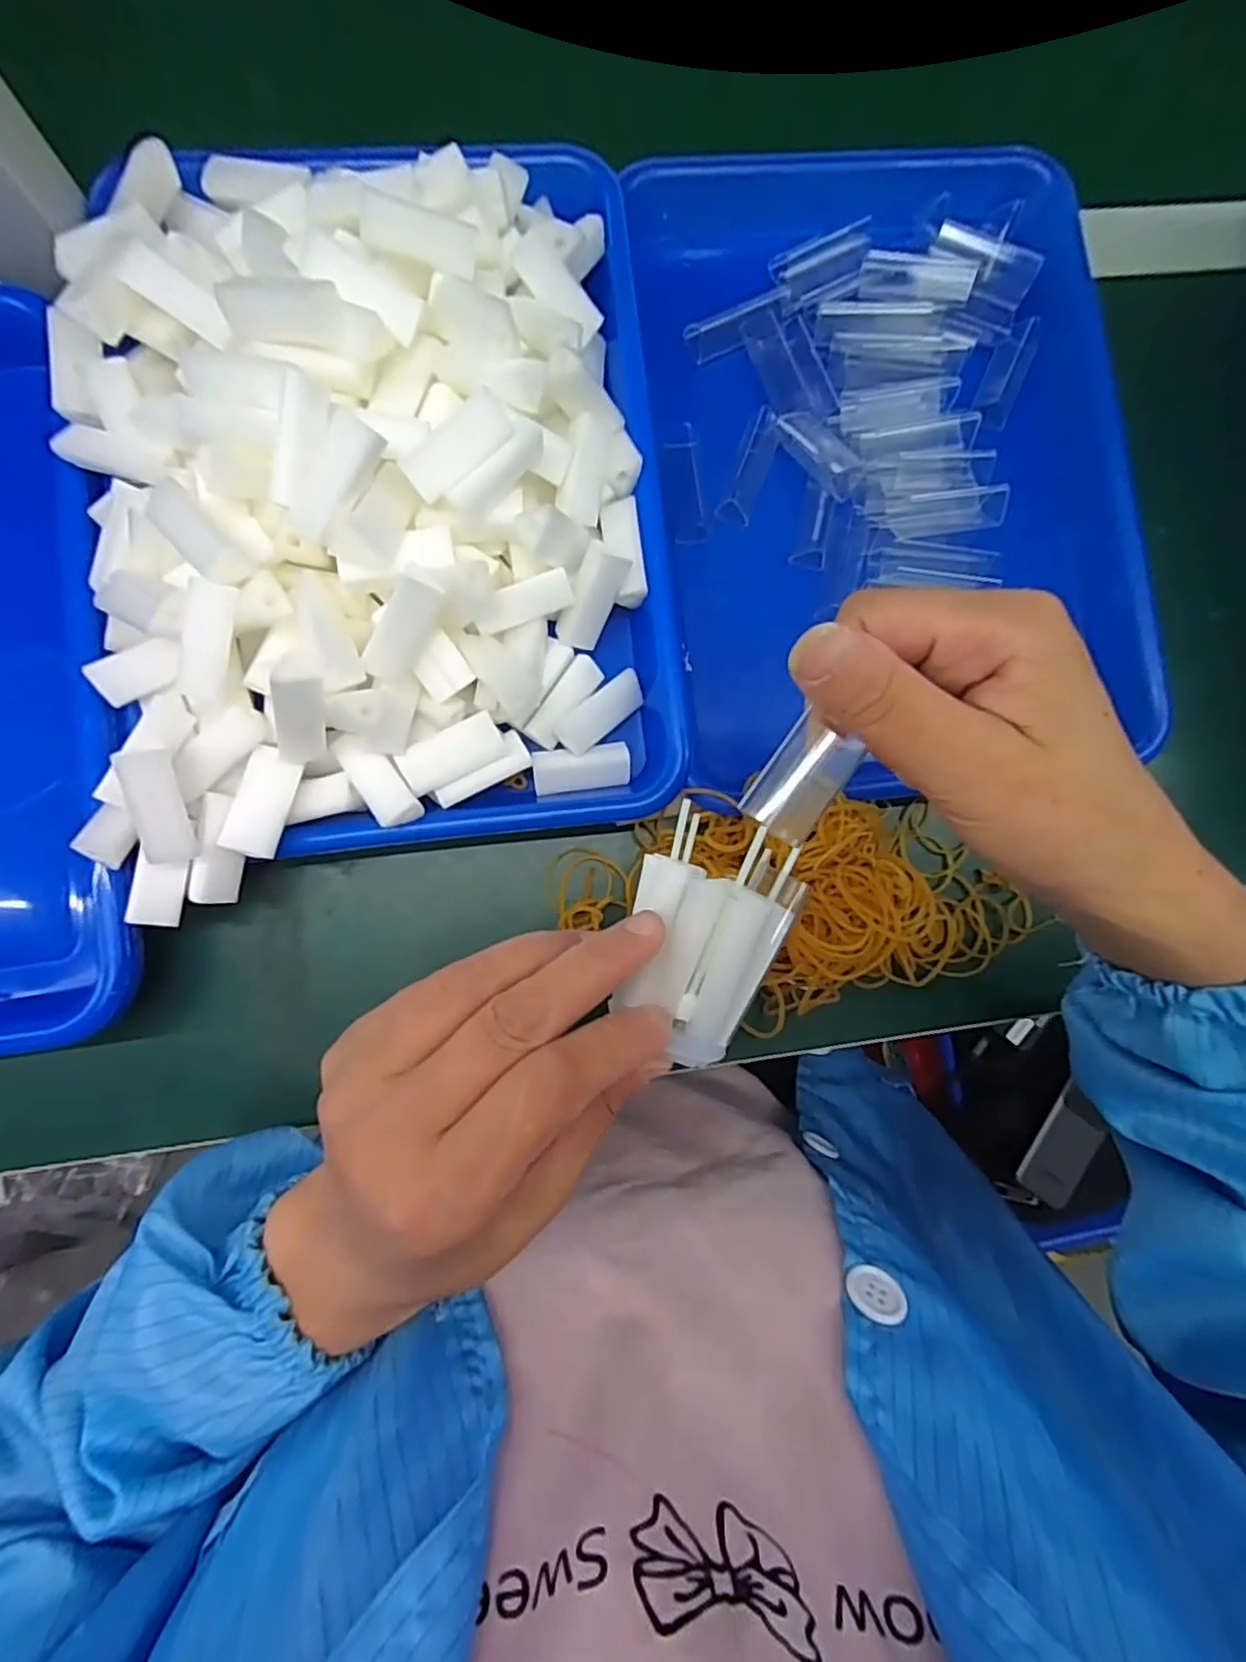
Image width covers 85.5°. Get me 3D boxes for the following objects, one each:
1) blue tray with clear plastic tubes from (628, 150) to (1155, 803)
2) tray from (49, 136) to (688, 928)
[{"bbox_3d":[0.130,-0.197,0.351,0.234,0.040,0.319,-4,85,-4],"label":"blue tray with clear plastic tubes"},{"bbox_3d":[-0.106,-0.144,0.297,0.247,0.090,0.328,-6,85,-4],"label":"tray"}]

